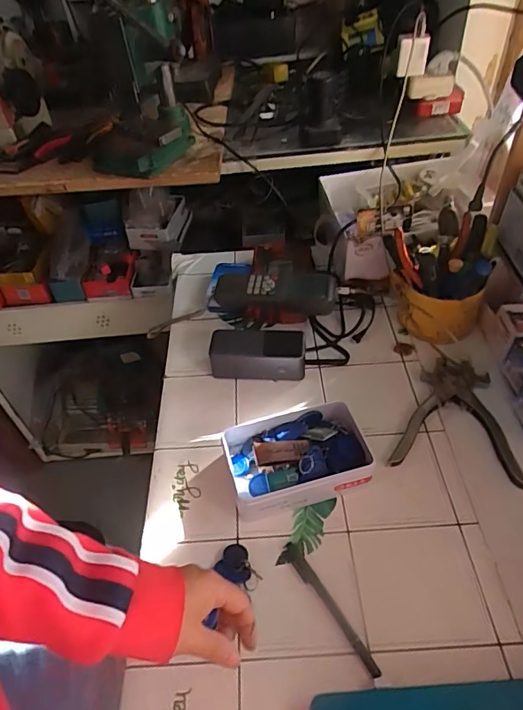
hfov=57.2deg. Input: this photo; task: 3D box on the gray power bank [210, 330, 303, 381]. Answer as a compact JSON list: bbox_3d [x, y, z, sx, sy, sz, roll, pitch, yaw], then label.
[{"bbox_3d":[-0.005,0.002,0.668,0.130,0.059,0.058,-1,47,4],"label":"gray power bank"}]

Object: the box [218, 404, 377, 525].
[{"bbox_3d":[0.041,0.115,0.549,0.157,0.047,0.104,-12,41,-9],"label":"box"}]

